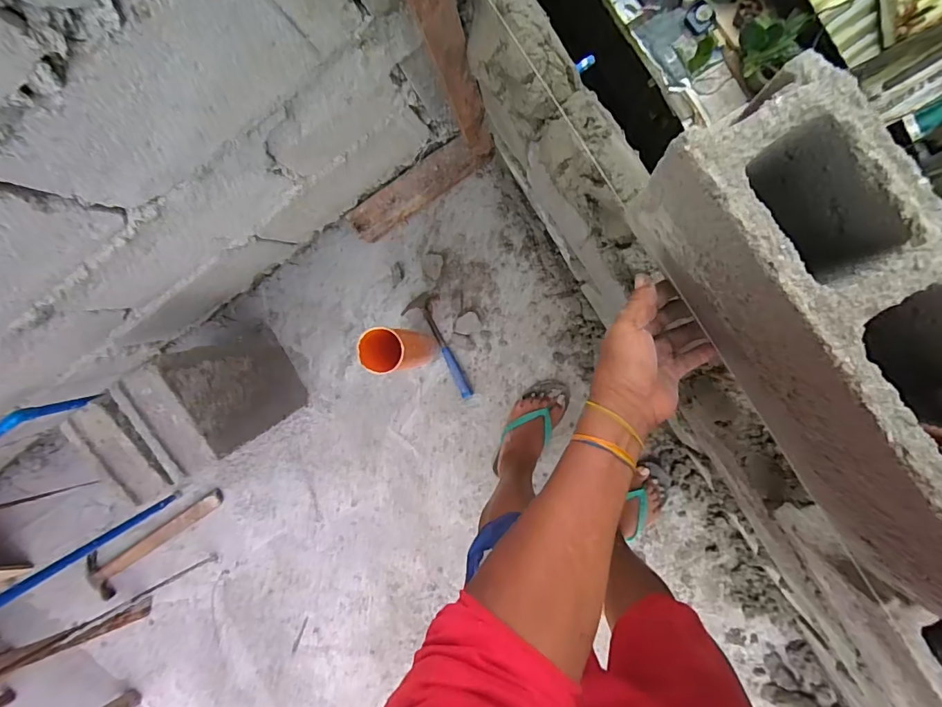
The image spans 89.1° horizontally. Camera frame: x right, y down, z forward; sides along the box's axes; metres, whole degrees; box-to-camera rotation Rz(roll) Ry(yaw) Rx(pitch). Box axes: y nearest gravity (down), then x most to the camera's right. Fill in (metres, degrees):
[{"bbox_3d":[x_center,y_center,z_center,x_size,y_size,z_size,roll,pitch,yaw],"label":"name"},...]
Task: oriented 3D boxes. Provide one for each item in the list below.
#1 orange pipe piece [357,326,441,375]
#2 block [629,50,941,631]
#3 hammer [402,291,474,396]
[{"bbox_3d":[-0.130,-0.013,0.980,0.072,0.311,0.089,-7,94,8],"label":"orange pipe piece"},{"bbox_3d":[0.267,0.007,0.341,0.102,0.177,0.367,-30,91,9],"label":"block"},{"bbox_3d":[-0.064,-0.017,1.127,0.088,0.023,0.262,-30,91,9],"label":"hammer"}]

